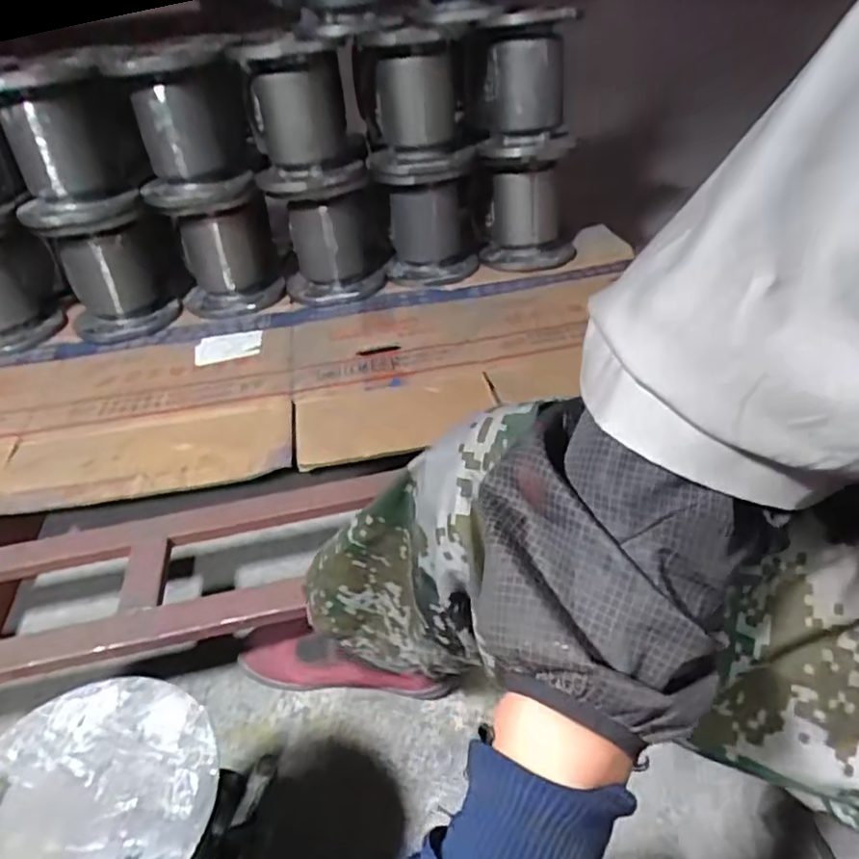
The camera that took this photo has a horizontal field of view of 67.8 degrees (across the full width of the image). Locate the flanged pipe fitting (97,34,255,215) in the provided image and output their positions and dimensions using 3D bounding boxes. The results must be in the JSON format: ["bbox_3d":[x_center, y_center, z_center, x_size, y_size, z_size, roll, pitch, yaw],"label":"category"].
[{"bbox_3d":[-0.363,-0.453,0.963,0.176,0.191,0.164,-13,39,-9],"label":"flanged pipe fitting"}]

